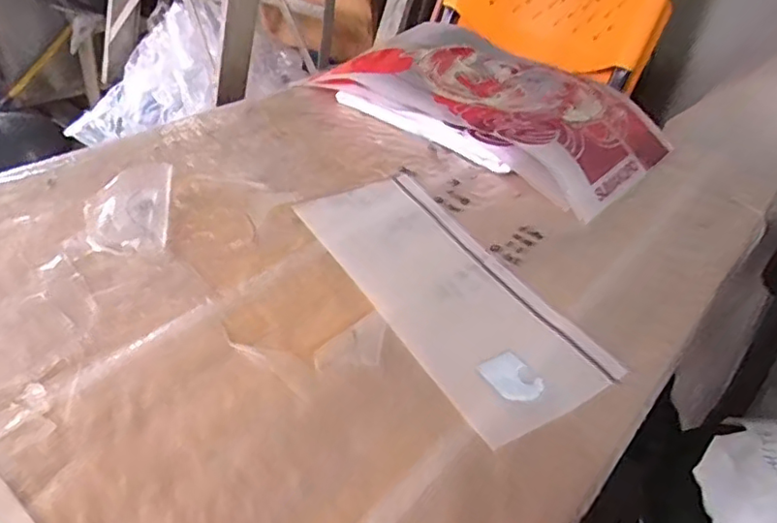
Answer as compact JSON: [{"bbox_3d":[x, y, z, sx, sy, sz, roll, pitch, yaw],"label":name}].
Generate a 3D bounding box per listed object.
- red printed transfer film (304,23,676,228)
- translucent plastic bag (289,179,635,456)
[{"bbox_3d":[0.129,-0.203,0.757,0.398,0.058,0.248,33,44,27],"label":"red printed transfer film"},{"bbox_3d":[0.046,0.019,0.506,0.134,0.009,0.296,-17,45,-28],"label":"translucent plastic bag"}]

